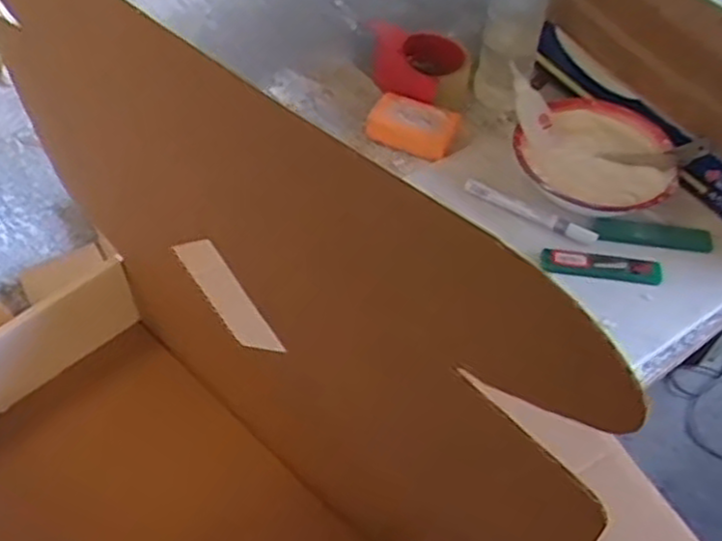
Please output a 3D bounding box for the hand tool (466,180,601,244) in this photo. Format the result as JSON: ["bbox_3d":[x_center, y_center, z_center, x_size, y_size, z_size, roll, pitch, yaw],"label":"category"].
[{"bbox_3d":[0.170,-0.061,0.759,0.139,0.008,0.016,30,56,23],"label":"hand tool"}]

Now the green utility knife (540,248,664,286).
[{"bbox_3d":[0.232,-0.003,0.723,0.114,0.012,0.027,7,50,5],"label":"green utility knife"}]

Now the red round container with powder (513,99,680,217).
[{"bbox_3d":[0.236,-0.112,0.776,0.155,0.047,0.143,0,50,0],"label":"red round container with powder"}]

